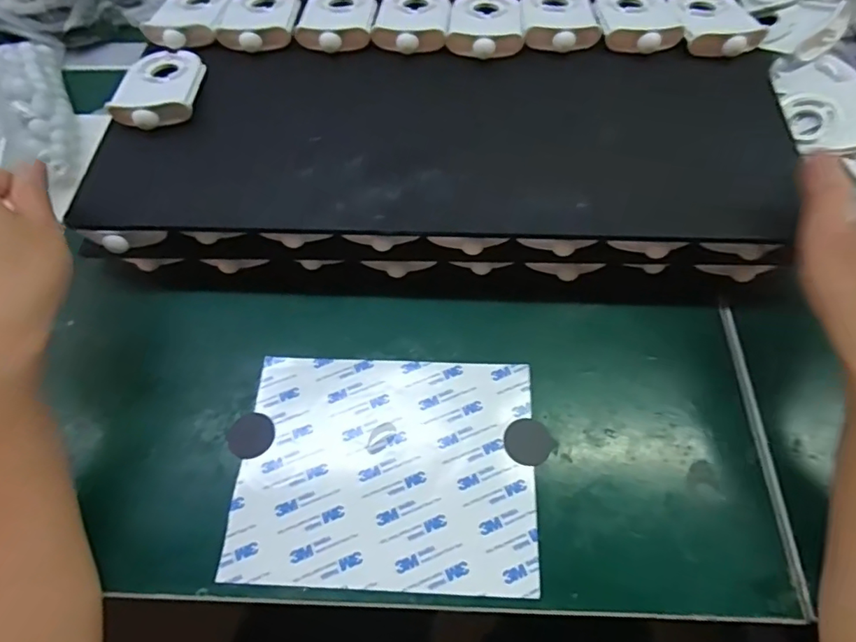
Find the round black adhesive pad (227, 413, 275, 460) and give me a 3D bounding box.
[{"bbox_3d":[-0.111,0.072,0.337,0.028,0.004,0.028,-1,61,1],"label":"round black adhesive pad"}]

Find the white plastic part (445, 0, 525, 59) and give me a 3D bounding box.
[{"bbox_3d":[0.048,-0.242,0.432,0.059,0.014,0.081,6,61,5],"label":"white plastic part"}]

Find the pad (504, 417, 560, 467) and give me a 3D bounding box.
[{"bbox_3d":[0.062,0.073,0.329,0.029,0.004,0.028,-1,61,1],"label":"pad"}]

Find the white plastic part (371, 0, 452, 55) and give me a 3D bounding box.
[{"bbox_3d":[-0.012,-0.251,0.439,0.058,0.012,0.088,4,61,4],"label":"white plastic part"}]

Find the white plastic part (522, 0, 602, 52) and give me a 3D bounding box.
[{"bbox_3d":[0.106,-0.248,0.436,0.056,0.019,0.087,1,61,2],"label":"white plastic part"}]

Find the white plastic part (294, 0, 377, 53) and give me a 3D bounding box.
[{"bbox_3d":[-0.074,-0.253,0.442,0.060,0.013,0.088,3,61,3],"label":"white plastic part"}]

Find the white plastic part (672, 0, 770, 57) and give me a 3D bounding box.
[{"bbox_3d":[0.228,-0.239,0.426,0.057,0.019,0.086,4,61,4],"label":"white plastic part"}]

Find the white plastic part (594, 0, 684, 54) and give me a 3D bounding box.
[{"bbox_3d":[0.167,-0.243,0.432,0.059,0.020,0.082,-1,61,1],"label":"white plastic part"}]

